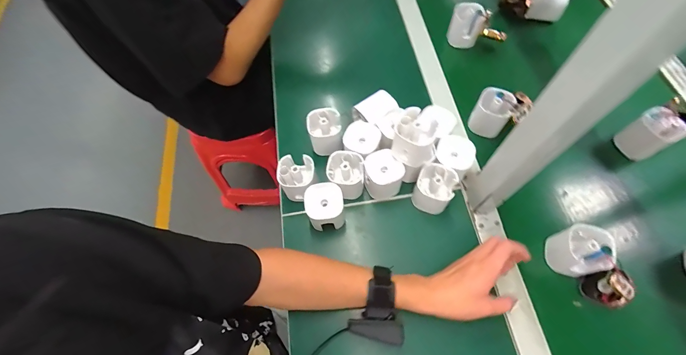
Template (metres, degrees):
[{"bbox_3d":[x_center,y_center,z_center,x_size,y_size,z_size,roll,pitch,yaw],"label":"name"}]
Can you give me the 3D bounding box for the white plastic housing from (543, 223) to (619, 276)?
[{"bbox_3d":[0.315,0.099,0.411,0.057,0.054,0.060,-14,64,-3],"label":"white plastic housing"}]

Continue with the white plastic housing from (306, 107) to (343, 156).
[{"bbox_3d":[-0.028,-0.071,0.507,0.055,0.054,0.068,-7,64,0],"label":"white plastic housing"}]

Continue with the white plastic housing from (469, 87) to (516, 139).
[{"bbox_3d":[0.250,-0.110,0.516,0.054,0.052,0.061,26,68,16],"label":"white plastic housing"}]

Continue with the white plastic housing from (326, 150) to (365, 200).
[{"bbox_3d":[0.006,-0.001,0.482,0.056,0.065,0.055,-2,64,3],"label":"white plastic housing"}]

